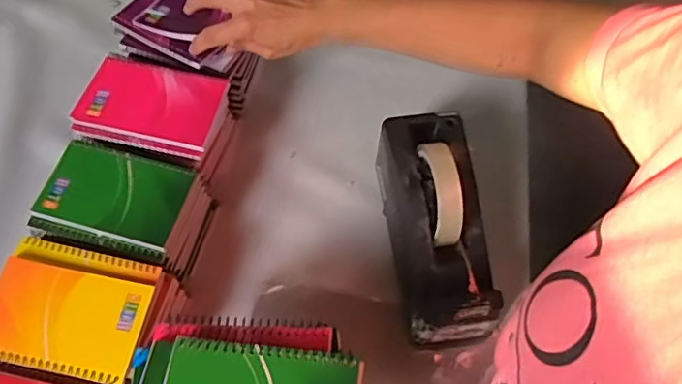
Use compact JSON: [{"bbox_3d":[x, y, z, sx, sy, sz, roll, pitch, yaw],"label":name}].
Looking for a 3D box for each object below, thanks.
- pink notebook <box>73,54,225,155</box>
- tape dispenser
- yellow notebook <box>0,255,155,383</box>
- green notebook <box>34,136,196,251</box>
[{"bbox_3d":[-0.190,-0.093,0.547,0.136,0.012,0.086,13,63,5],"label":"pink notebook"},{"bbox_3d":[0.087,0.029,0.522,0.084,0.106,0.210,-7,77,-6],"label":"tape dispenser"},{"bbox_3d":[-0.230,0.105,0.454,0.132,0.011,0.081,12,63,4],"label":"yellow notebook"},{"bbox_3d":[-0.210,-0.001,0.510,0.129,0.010,0.084,15,64,5],"label":"green notebook"}]

